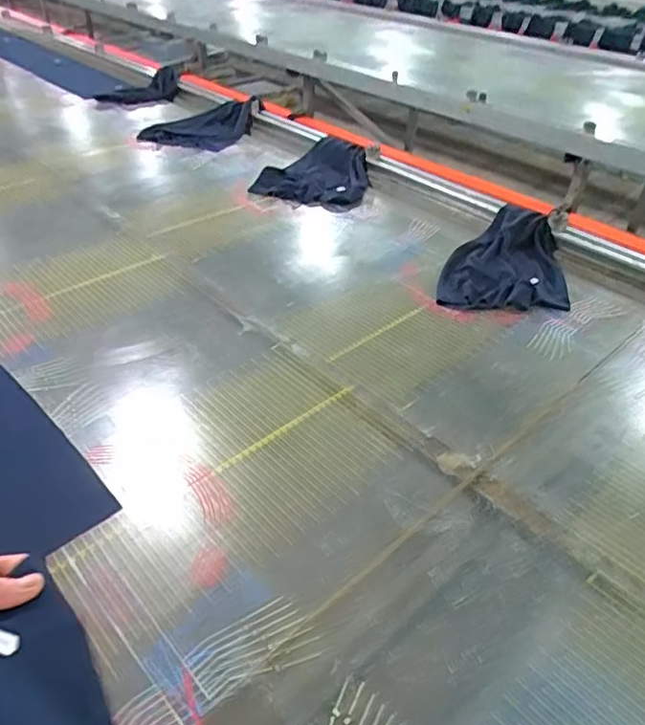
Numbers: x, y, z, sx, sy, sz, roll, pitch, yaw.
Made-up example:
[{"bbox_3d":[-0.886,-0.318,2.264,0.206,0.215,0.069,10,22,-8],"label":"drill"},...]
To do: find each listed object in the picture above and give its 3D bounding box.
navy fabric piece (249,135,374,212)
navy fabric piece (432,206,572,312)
[{"bbox_3d":[-0.016,-0.482,1.407,0.273,0.060,0.367,10,39,6],"label":"navy fabric piece"},{"bbox_3d":[0.346,-0.206,1.083,0.228,0.045,0.371,10,39,7],"label":"navy fabric piece"}]

